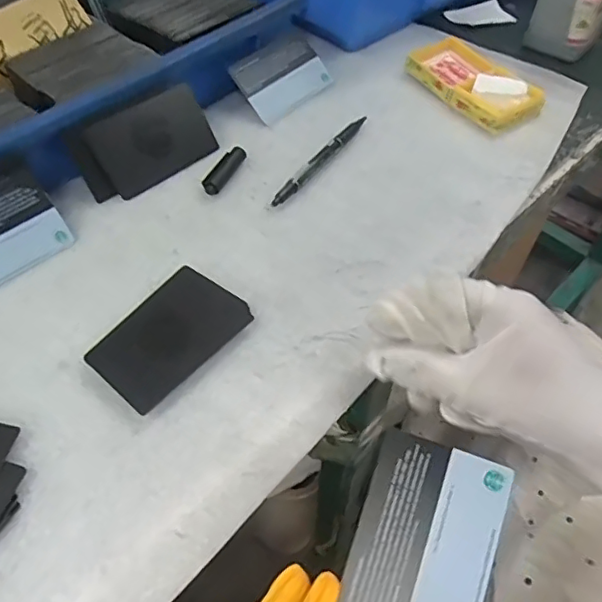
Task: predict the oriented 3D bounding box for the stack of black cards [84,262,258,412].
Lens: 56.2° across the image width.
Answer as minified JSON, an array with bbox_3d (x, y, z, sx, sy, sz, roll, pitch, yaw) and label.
[{"bbox_3d":[-0.079,0.019,0.333,0.058,0.006,0.087,35,61,21],"label":"stack of black cards"}]

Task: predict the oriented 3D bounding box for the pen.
[{"bbox_3d":[0.017,-0.107,0.423,0.009,0.010,0.118,31,60,19],"label":"pen"}]

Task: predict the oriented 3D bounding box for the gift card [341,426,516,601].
[{"bbox_3d":[0.049,0.101,0.228,0.054,0.004,0.084,17,76,13],"label":"gift card"}]

